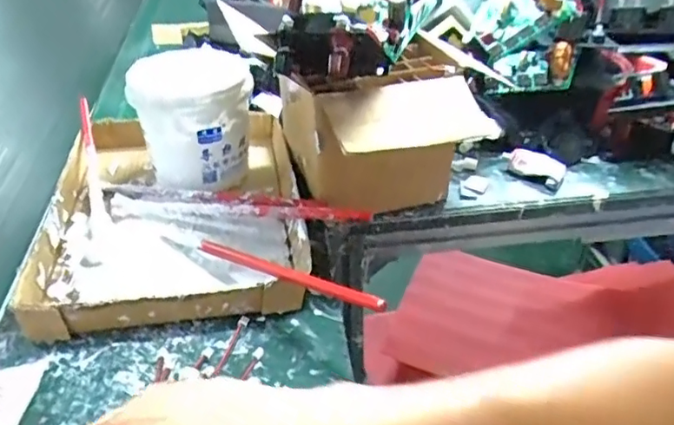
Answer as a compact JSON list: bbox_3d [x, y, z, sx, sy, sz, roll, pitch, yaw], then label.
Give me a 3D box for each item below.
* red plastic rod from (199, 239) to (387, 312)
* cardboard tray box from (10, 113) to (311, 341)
[{"bbox_3d":[-0.044,0.048,0.464,0.203,0.014,0.009,13,34,40],"label":"red plastic rod"},{"bbox_3d":[-0.159,-0.017,0.582,0.241,0.042,0.323,-6,37,-6],"label":"cardboard tray box"}]

